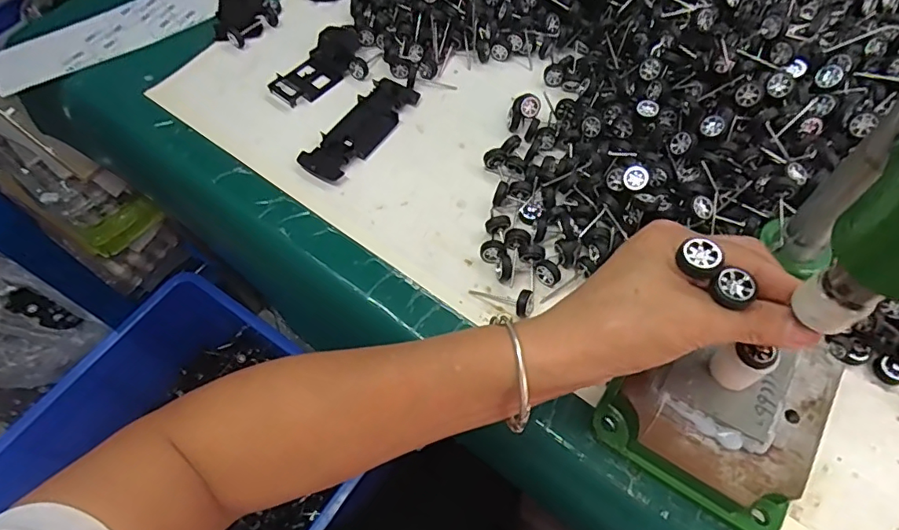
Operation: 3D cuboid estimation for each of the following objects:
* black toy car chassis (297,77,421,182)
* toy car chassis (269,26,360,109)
[{"bbox_3d":[-0.079,-0.124,0.473,0.046,0.006,0.124,28,66,17],"label":"black toy car chassis"},{"bbox_3d":[-0.124,-0.193,0.514,0.052,0.014,0.105,32,67,19],"label":"toy car chassis"}]

